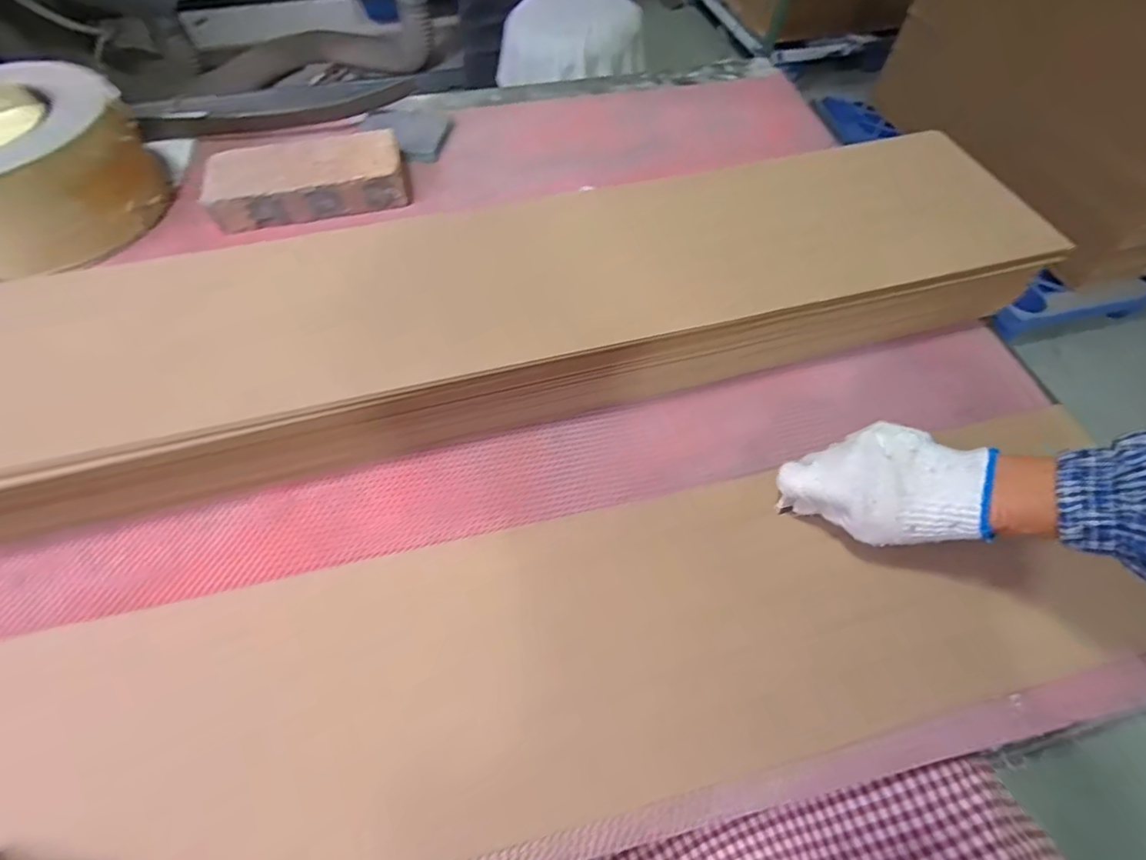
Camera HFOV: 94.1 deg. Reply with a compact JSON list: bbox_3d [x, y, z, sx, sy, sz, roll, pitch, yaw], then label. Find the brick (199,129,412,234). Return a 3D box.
[{"bbox_3d":[-0.323,-0.305,0.656,0.233,0.051,0.108,-13,59,-6],"label":"brick"}]

